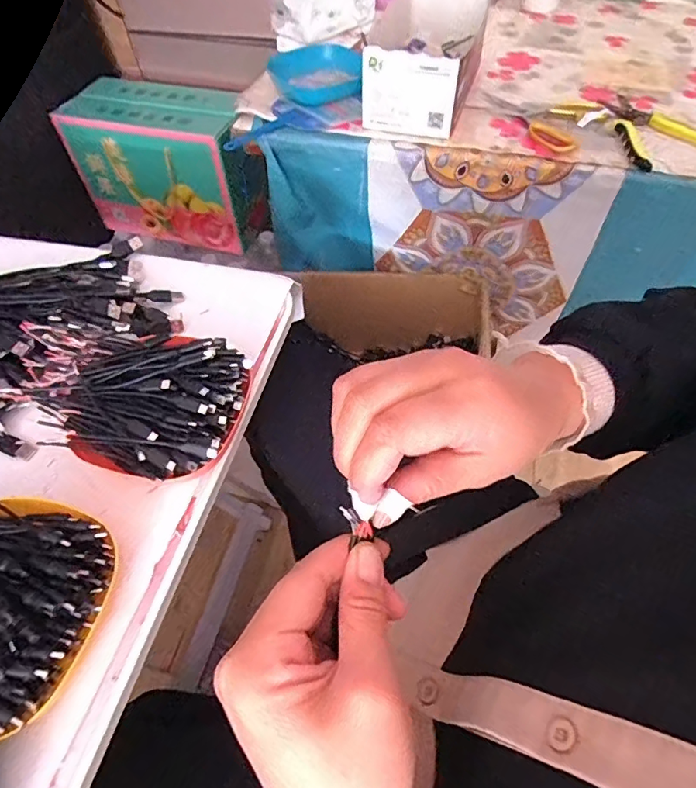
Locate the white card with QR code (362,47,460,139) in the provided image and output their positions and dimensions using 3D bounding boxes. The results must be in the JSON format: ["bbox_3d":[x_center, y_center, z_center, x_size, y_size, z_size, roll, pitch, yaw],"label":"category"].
[{"bbox_3d":[0.076,-0.381,0.621,0.119,0.092,0.011,15,57,12],"label":"white card with QR code"}]

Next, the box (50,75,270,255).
[{"bbox_3d":[-0.340,-0.451,0.972,0.337,0.234,0.166,15,57,11],"label":"box"}]

